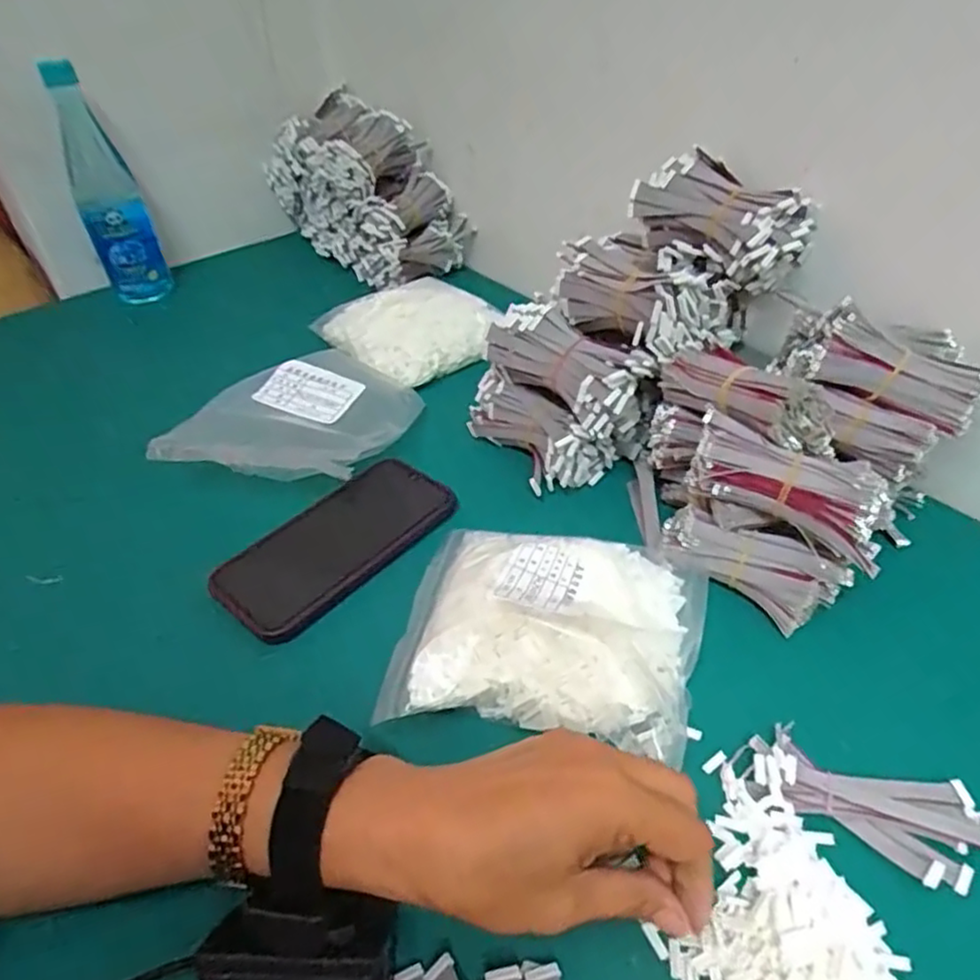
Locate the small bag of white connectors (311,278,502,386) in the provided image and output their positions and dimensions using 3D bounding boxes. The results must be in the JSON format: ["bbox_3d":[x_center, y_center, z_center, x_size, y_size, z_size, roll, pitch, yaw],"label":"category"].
[{"bbox_3d":[-0.076,-0.160,0.649,0.138,0.035,0.150,-28,47,-25],"label":"small bag of white connectors"}]

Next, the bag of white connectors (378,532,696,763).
[{"bbox_3d":[0.034,0.068,0.373,0.166,0.046,0.140,4,42,8],"label":"bag of white connectors"}]

